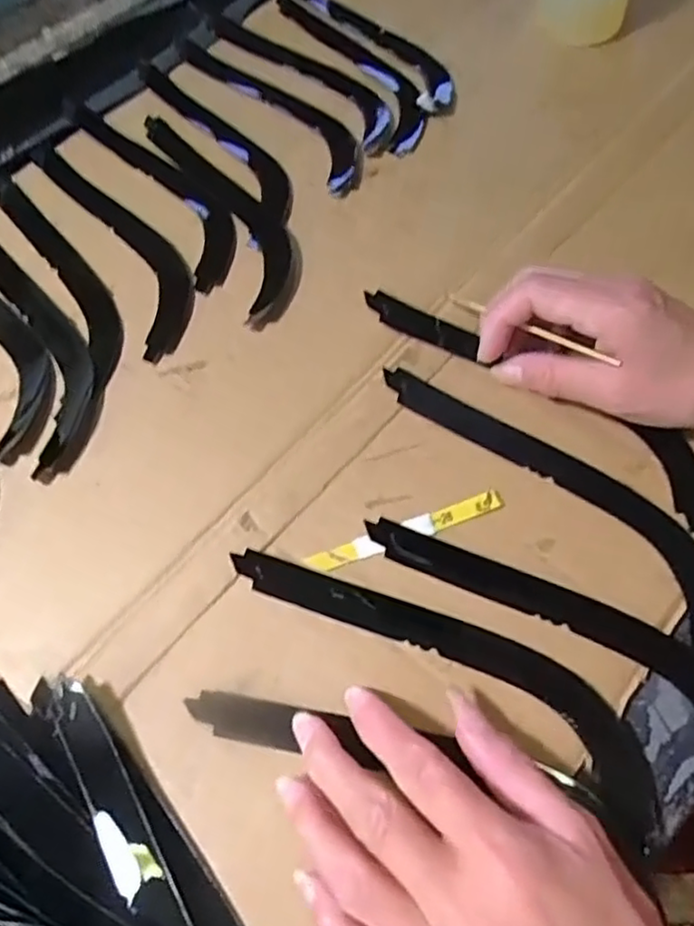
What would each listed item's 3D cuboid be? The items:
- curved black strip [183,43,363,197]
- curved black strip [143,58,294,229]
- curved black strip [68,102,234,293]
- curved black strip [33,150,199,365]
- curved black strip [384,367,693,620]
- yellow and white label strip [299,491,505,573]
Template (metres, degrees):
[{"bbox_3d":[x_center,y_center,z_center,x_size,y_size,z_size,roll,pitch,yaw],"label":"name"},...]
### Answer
[{"bbox_3d":[-0.047,-0.252,0.454,0.047,0.012,0.206,-34,67,-13],"label":"curved black strip"},{"bbox_3d":[-0.085,-0.224,0.444,0.033,0.009,0.194,-34,67,-13],"label":"curved black strip"},{"bbox_3d":[-0.122,-0.181,0.424,0.045,0.008,0.195,-34,67,-13],"label":"curved black strip"},{"bbox_3d":[-0.140,-0.141,0.406,0.046,0.009,0.201,-29,66,-11],"label":"curved black strip"},{"bbox_3d":[0.107,0.011,0.320,0.041,0.012,0.206,-42,69,-16],"label":"curved black strip"},{"bbox_3d":[0.028,0.032,0.312,0.097,0.004,0.011,-19,64,-6],"label":"yellow and white label strip"}]

